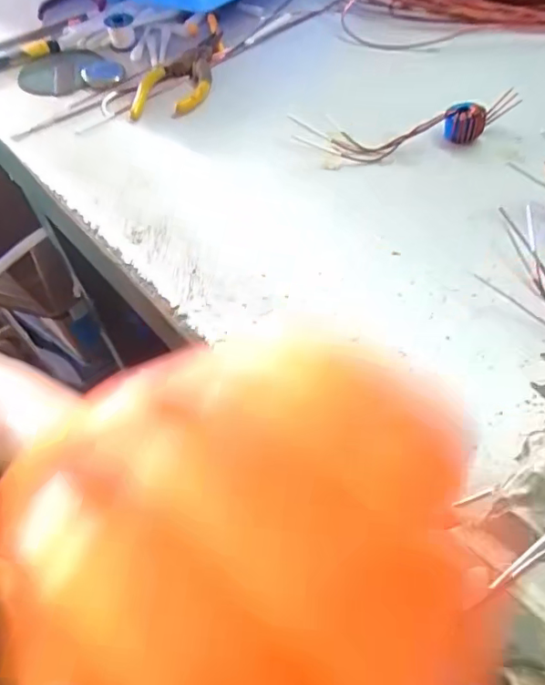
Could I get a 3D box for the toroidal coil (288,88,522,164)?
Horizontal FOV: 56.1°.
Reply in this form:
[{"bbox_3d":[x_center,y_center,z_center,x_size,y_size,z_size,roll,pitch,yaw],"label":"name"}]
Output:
[{"bbox_3d":[0.109,-0.168,0.399,0.182,0.025,0.041,-8,54,-1],"label":"toroidal coil"}]

